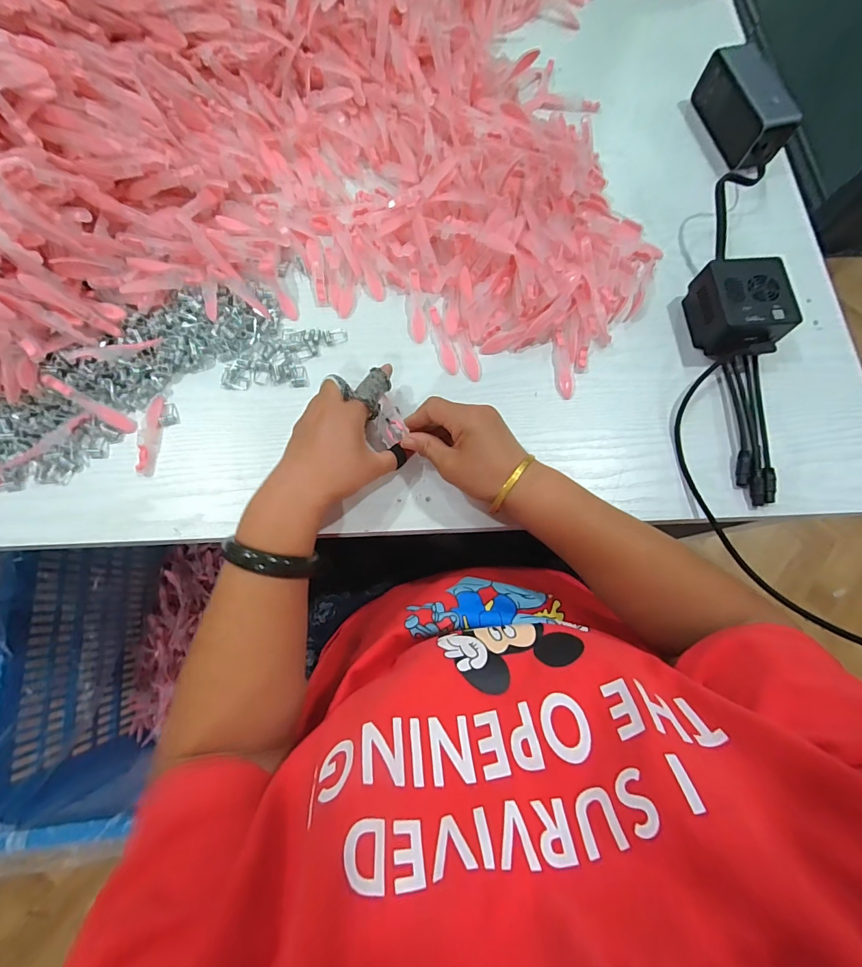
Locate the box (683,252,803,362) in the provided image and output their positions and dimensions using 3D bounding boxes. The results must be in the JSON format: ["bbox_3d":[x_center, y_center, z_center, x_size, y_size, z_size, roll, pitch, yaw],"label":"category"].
[{"bbox_3d":[0.301,-0.168,0.403,0.070,0.052,0.085,-3,75,-2],"label":"box"}]

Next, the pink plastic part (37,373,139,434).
[{"bbox_3d":[-0.318,-0.073,0.386,0.081,0.005,0.014,35,76,-19],"label":"pink plastic part"}]

